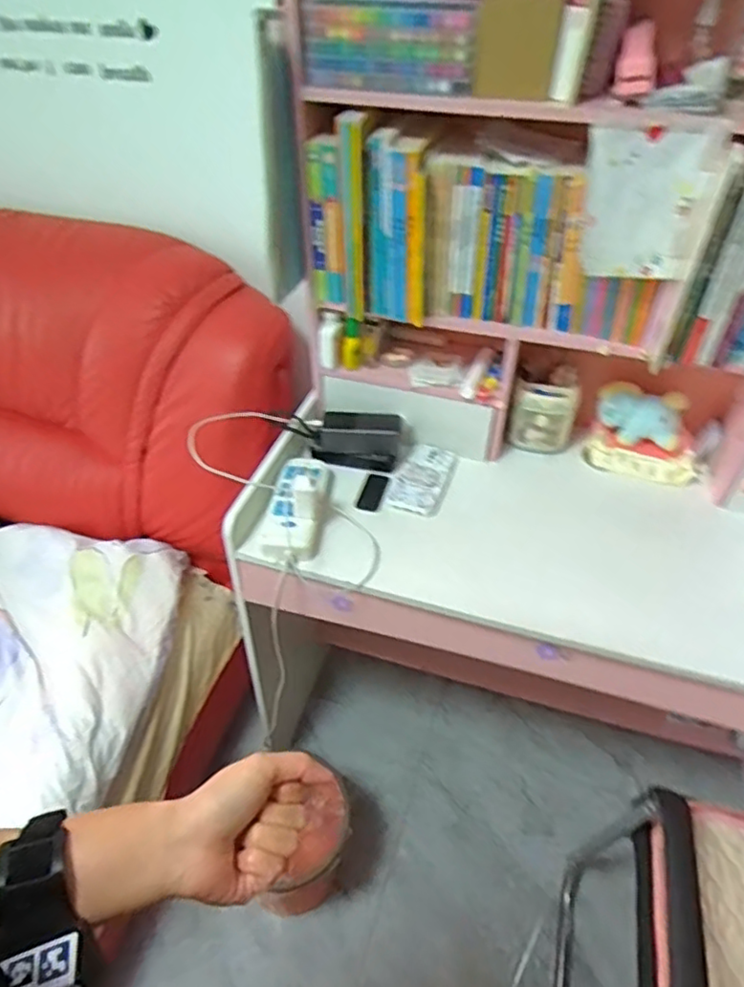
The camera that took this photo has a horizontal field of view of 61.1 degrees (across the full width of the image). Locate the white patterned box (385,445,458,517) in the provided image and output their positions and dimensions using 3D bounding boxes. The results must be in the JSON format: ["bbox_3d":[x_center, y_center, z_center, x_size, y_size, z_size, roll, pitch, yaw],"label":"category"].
[{"bbox_3d":[0.084,-0.029,1.033,0.090,0.019,0.158,14,44,14],"label":"white patterned box"}]

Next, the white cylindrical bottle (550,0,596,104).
[{"bbox_3d":[0.217,-0.494,0.674,0.030,0.125,0.039,11,43,11],"label":"white cylindrical bottle"}]

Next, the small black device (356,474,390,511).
[{"bbox_3d":[0.000,0.001,1.010,0.038,0.012,0.089,13,44,13],"label":"small black device"}]

